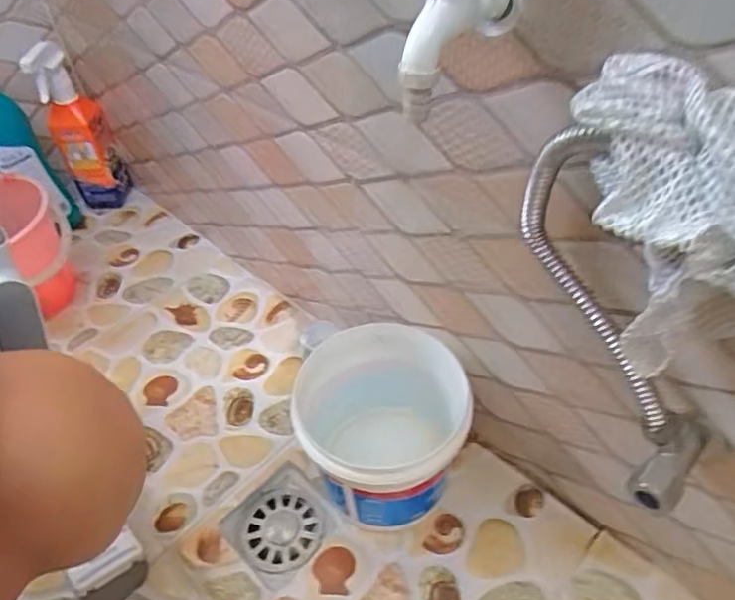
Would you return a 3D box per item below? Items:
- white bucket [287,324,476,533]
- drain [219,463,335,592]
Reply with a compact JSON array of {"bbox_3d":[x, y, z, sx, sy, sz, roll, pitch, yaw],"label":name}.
[{"bbox_3d":[0.012,0.124,0.563,0.143,0.153,0.165,-6,47,-1],"label":"white bucket"},{"bbox_3d":[-0.087,0.230,0.590,0.094,0.015,0.096,-38,55,-27],"label":"drain"}]

